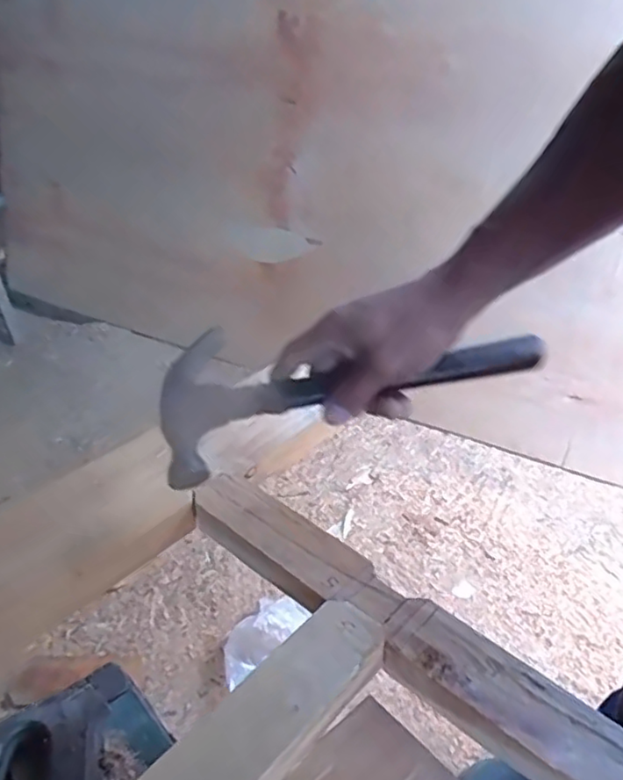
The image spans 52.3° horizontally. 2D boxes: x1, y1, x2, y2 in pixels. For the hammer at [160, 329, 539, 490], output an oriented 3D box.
[{"bbox_3d":[0.023,-0.020,0.472,0.279,0.032,0.107,-17,63,-12],"label":"hammer"}]

